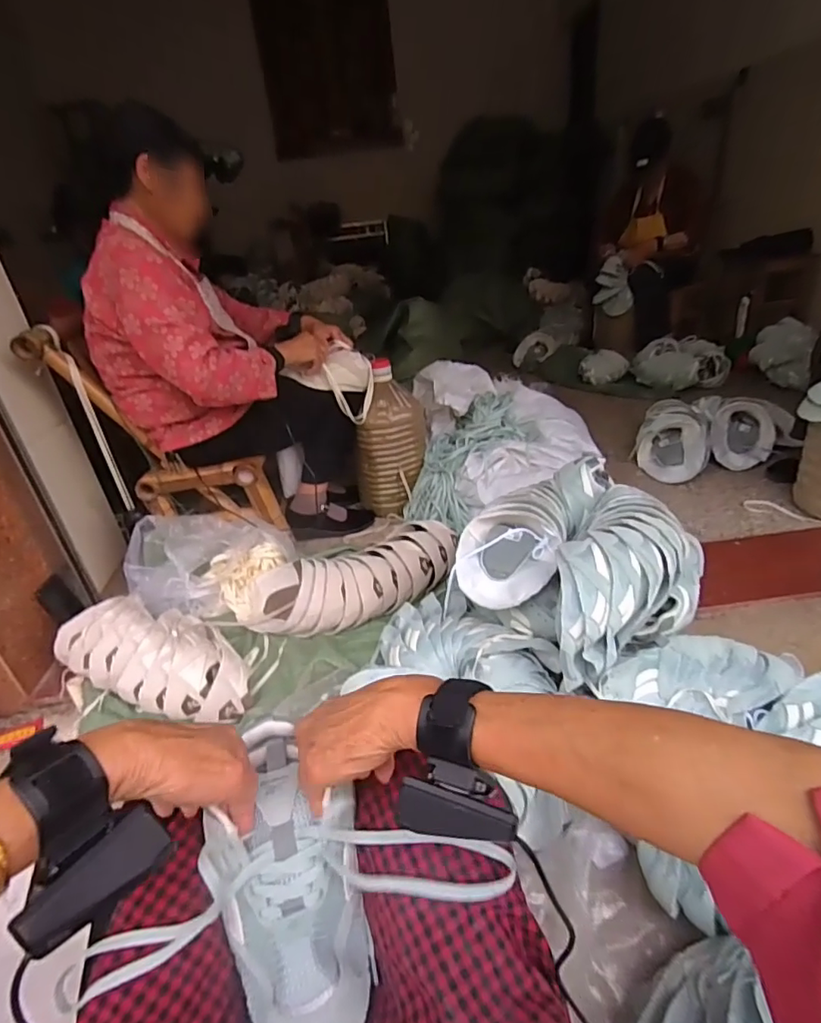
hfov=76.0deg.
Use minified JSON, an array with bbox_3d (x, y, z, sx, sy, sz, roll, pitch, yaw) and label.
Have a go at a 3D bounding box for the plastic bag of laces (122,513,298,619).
[{"bbox_3d":[-0.478,0.111,1.209,0.382,0.171,0.189,1,30,14],"label":"plastic bag of laces"}]

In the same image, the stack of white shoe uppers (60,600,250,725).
[{"bbox_3d":[-0.467,0.260,0.993,0.382,0.095,0.185,18,35,14],"label":"stack of white shoe uppers"}]

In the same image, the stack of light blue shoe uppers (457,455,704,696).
[{"bbox_3d":[0.290,0.094,0.905,0.320,0.201,0.346,21,39,40],"label":"stack of light blue shoe uppers"}]

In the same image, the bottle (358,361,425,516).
[{"bbox_3d":[-0.055,-0.209,1.476,0.188,0.380,0.177,-4,29,5],"label":"bottle"}]

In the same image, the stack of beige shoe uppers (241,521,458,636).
[{"bbox_3d":[-0.130,0.146,1.138,0.485,0.111,0.182,-14,30,-12],"label":"stack of beige shoe uppers"}]

